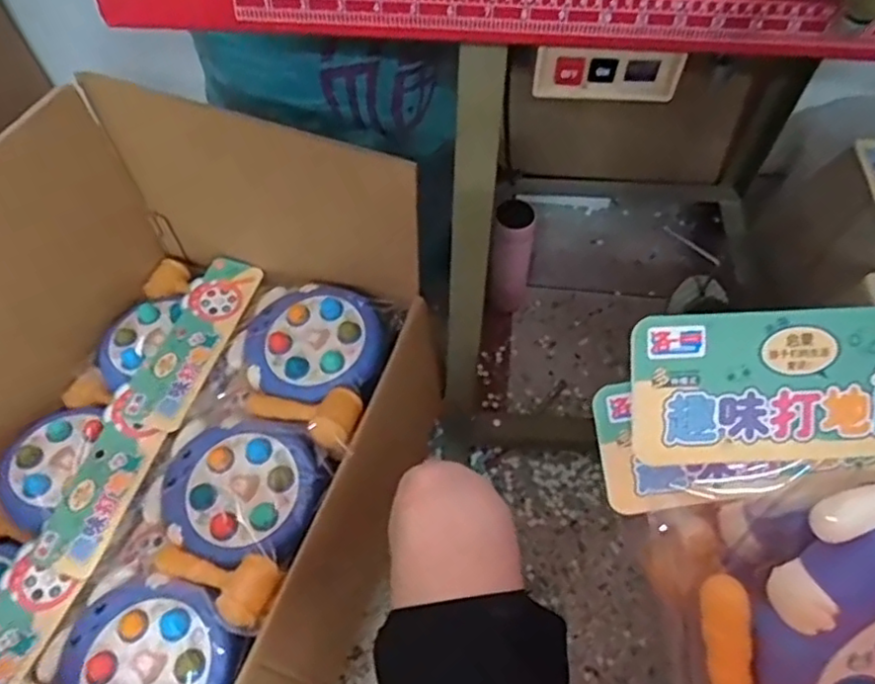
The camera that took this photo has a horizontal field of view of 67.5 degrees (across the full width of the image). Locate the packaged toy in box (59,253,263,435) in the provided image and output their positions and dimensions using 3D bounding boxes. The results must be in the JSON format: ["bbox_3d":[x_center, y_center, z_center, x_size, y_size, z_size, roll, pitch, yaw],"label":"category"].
[{"bbox_3d":[-0.325,-0.005,0.794,0.166,0.057,0.241,19,61,10],"label":"packaged toy in box"}]

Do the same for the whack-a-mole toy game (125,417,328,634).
[{"bbox_3d":[-0.212,0.167,0.660,0.181,0.075,0.185,18,61,10],"label":"whack-a-mole toy game"}]

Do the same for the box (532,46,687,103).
[{"bbox_3d":[0.128,-0.202,0.493,0.107,0.043,0.014,0,60,0],"label":"box"}]

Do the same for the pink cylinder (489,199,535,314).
[{"bbox_3d":[0.118,-0.127,1.052,0.065,0.216,0.072,8,60,4],"label":"pink cylinder"}]

